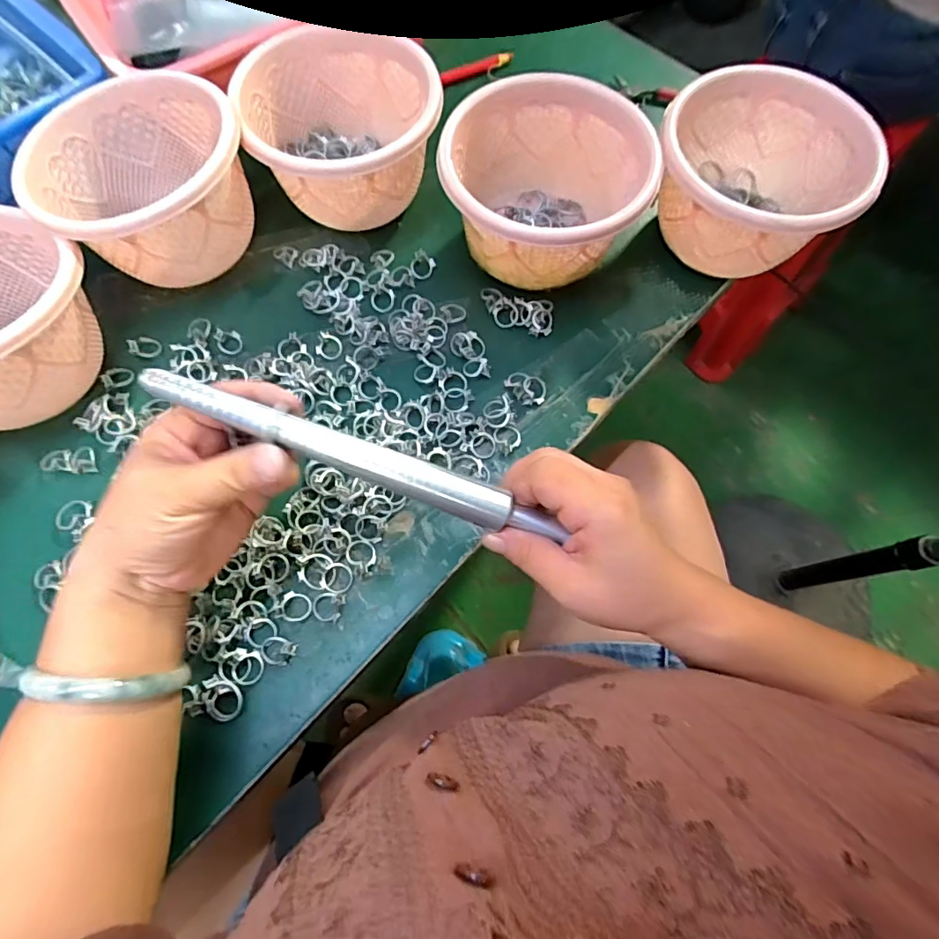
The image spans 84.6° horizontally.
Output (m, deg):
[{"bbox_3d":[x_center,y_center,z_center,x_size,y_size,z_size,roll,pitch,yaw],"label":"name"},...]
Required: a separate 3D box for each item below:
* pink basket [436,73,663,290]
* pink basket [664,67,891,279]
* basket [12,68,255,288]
[{"bbox_3d":[0.052,-0.201,0.385,0.138,0.088,0.124,2,70,-1],"label":"pink basket"},{"bbox_3d":[0.207,-0.209,0.391,0.138,0.099,0.127,1,70,-2],"label":"pink basket"},{"bbox_3d":[-0.234,-0.208,0.376,0.139,0.075,0.136,1,70,-2],"label":"basket"}]

